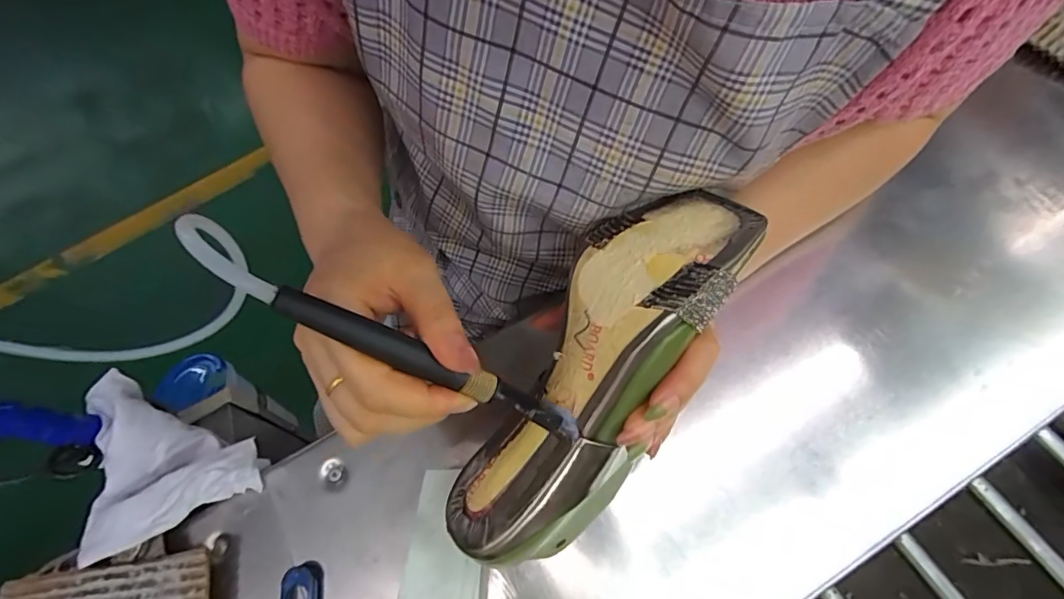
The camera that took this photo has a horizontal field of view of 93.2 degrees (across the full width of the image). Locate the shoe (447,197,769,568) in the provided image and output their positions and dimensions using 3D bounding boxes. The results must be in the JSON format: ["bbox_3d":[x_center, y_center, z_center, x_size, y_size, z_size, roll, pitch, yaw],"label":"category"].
[{"bbox_3d":[0.033,0.033,0.255,0.075,0.056,0.221,31,88,17],"label":"shoe"}]

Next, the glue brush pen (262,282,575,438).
[{"bbox_3d":[-0.044,0.028,0.219,0.132,0.009,0.011,28,64,-24],"label":"glue brush pen"}]

